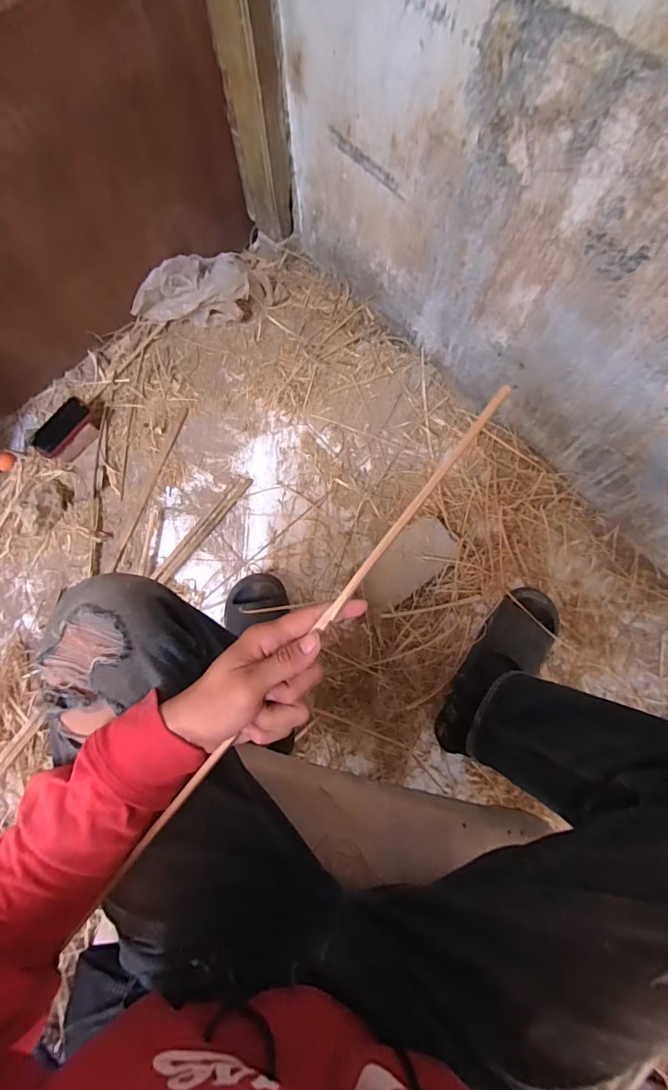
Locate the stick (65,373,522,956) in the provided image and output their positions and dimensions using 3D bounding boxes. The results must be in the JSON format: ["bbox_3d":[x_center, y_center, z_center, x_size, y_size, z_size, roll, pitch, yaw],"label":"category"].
[{"bbox_3d":[-0.005,0.055,0.344,0.009,0.006,0.432,38,94,9],"label":"stick"}]

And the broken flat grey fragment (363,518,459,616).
[{"bbox_3d":[0.135,0.033,0.824,0.200,0.016,0.103,-35,78,-7],"label":"broken flat grey fragment"}]

